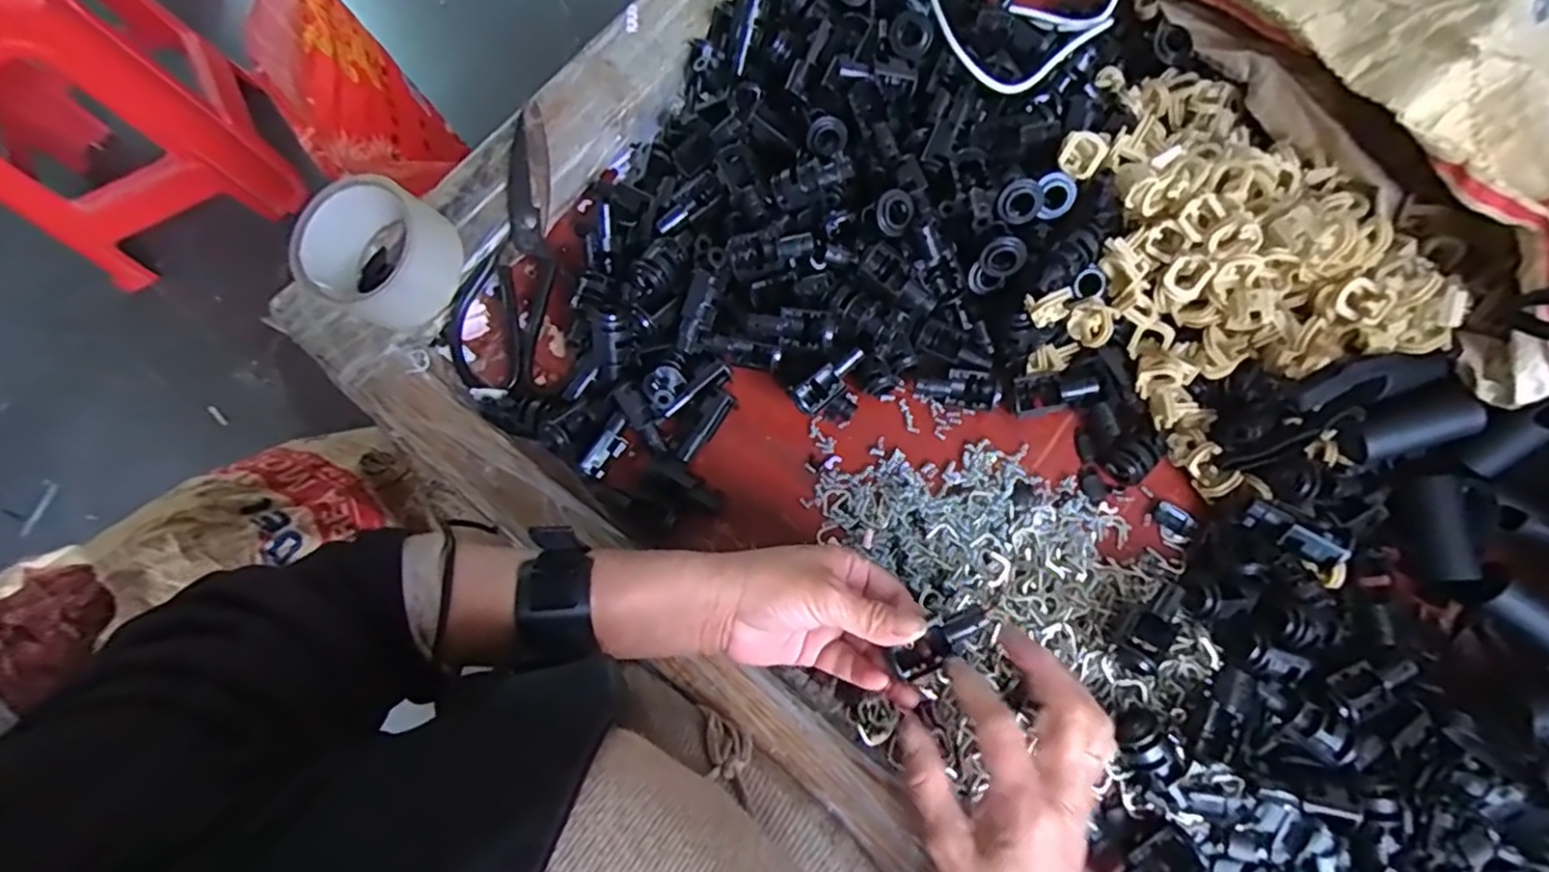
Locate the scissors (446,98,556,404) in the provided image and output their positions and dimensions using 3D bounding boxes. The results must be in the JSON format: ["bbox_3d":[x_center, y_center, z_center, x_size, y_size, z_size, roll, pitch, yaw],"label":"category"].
[{"bbox_3d":[-0.191,-0.125,0.461,0.077,0.024,0.208,-5,74,2],"label":"scissors"}]

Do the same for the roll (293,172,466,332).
[{"bbox_3d":[-0.258,-0.118,0.445,0.075,0.060,0.082,-1,74,3],"label":"roll"}]

